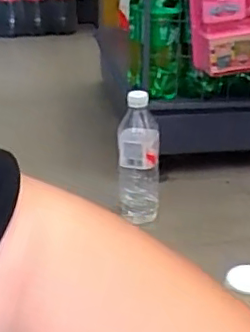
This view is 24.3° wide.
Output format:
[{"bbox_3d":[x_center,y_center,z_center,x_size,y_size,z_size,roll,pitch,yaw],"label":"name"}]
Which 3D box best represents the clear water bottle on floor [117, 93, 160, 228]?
[{"bbox_3d":[0.022,-0.014,0.978,0.067,0.214,0.063,-1,25,0],"label":"clear water bottle on floor"}]

